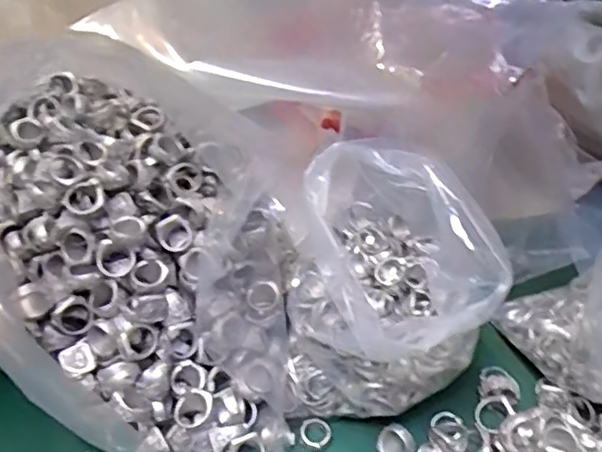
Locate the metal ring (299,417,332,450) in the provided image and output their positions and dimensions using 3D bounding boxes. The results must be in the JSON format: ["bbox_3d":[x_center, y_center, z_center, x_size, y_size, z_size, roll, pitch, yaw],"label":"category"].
[{"bbox_3d":[0.010,0.148,0.430,0.021,0.004,0.022,-4,52,5],"label":"metal ring"}]

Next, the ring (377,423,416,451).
[{"bbox_3d":[0.066,0.153,0.419,0.026,0.025,0.007,45,13,23],"label":"ring"}]

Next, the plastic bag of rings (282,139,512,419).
[{"bbox_3d":[0.057,0.044,0.432,0.132,0.154,0.151,-1,40,-2],"label":"plastic bag of rings"}]

